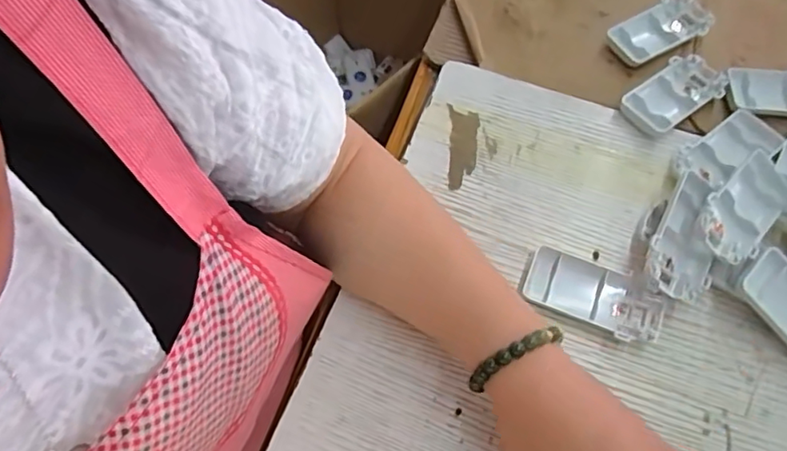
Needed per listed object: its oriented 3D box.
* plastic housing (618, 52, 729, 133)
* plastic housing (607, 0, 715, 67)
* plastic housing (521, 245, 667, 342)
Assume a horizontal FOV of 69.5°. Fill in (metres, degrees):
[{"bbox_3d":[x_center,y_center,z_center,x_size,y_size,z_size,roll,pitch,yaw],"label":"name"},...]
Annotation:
[{"bbox_3d":[0.238,-0.112,0.483,0.089,0.012,0.048,-31,67,-14],"label":"plastic housing"},{"bbox_3d":[0.242,-0.178,0.514,0.090,0.017,0.048,-24,65,-11],"label":"plastic housing"},{"bbox_3d":[0.144,0.052,0.408,0.097,0.016,0.044,22,66,12],"label":"plastic housing"}]

